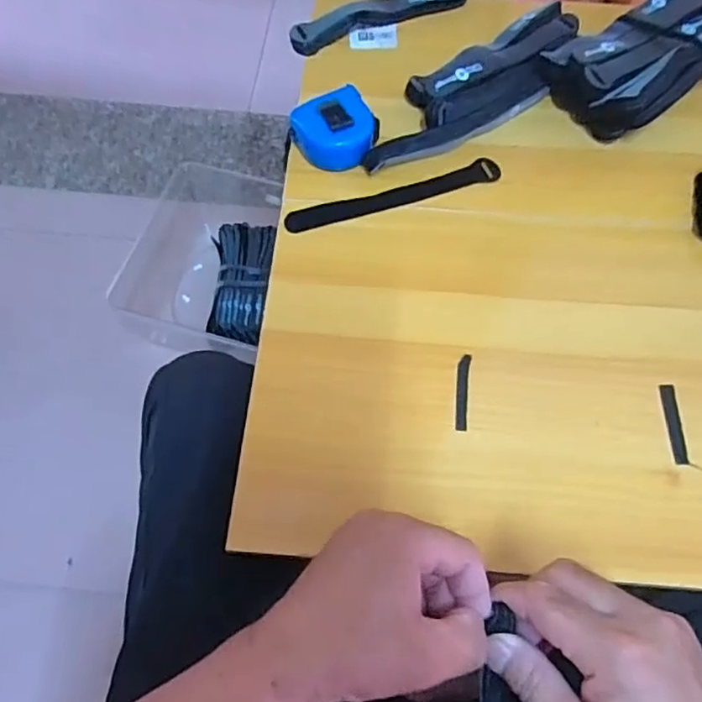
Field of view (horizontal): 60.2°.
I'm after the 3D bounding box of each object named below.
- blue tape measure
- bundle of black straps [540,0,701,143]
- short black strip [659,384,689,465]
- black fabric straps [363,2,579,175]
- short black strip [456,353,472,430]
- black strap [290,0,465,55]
[{"bbox_3d":[-0.012,-0.199,0.542,0.067,0.034,0.063,-32,69,-14],"label":"blue tape measure"},{"bbox_3d":[0.290,-0.284,0.571,0.210,0.052,0.112,-34,69,-15],"label":"bundle of black straps"},{"bbox_3d":[0.236,0.052,0.443,0.011,0.004,0.060,3,65,1],"label":"short black strip"},{"bbox_3d":[0.118,-0.250,0.569,0.267,0.026,0.080,-32,68,-14],"label":"black fabric straps"},{"bbox_3d":[0.084,0.030,0.454,0.010,0.004,0.061,8,65,4],"label":"short black strip"},{"bbox_3d":[0.027,-0.342,0.620,0.180,0.031,0.023,-14,65,-6],"label":"black strap"}]

